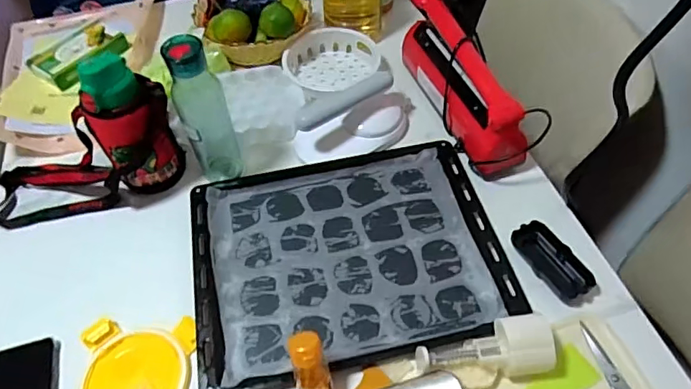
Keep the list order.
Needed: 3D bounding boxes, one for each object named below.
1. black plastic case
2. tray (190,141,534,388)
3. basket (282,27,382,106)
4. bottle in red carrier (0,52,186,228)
[{"bbox_3d":[0.269,0.085,0.646,0.049,0.024,0.107,-25,57,-16],"label":"black plastic case"},{"bbox_3d":[0.001,0.071,0.665,0.393,0.024,0.314,-10,55,-6],"label":"tray"},{"bbox_3d":[-0.027,-0.233,0.883,0.165,0.049,0.133,-26,58,-17],"label":"basket"},{"bbox_3d":[-0.374,-0.070,0.666,0.275,0.197,0.094,-8,54,-5],"label":"bottle in red carrier"}]

